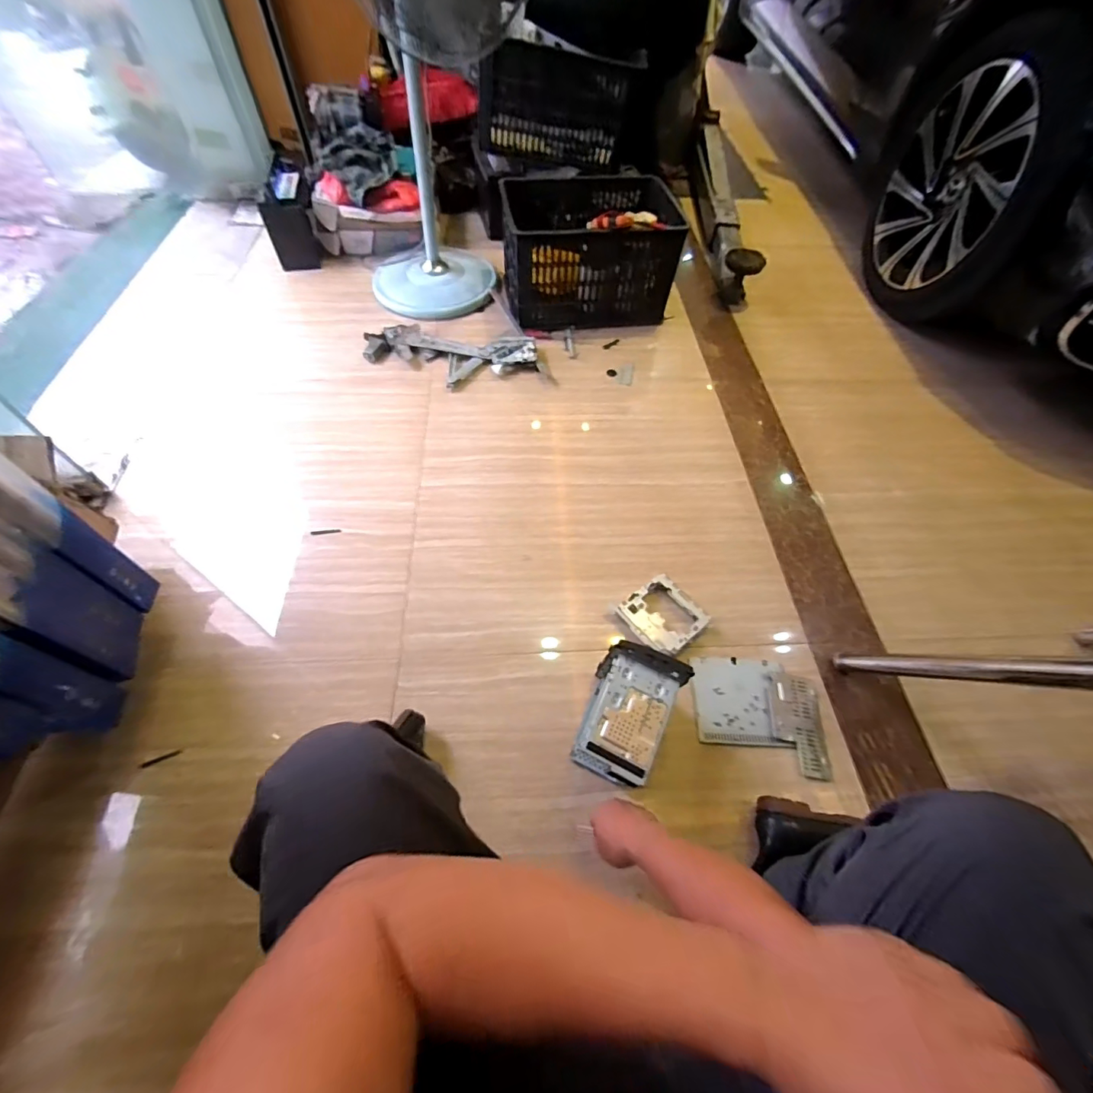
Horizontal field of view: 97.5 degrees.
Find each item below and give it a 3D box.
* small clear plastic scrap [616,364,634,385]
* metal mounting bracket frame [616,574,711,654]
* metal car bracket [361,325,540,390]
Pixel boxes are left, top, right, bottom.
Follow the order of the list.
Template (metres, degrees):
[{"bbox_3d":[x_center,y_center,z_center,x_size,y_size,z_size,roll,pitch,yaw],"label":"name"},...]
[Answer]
[{"bbox_3d":[0.226,-0.494,1.375,0.049,0.005,0.080,5,65,2],"label":"small clear plastic scrap"},{"bbox_3d":[0.228,0.137,0.944,0.137,0.038,0.139,-34,67,-22],"label":"metal mounting bracket frame"},{"bbox_3d":[-0.271,-0.539,1.343,0.498,0.044,0.218,10,58,2],"label":"metal car bracket"}]

